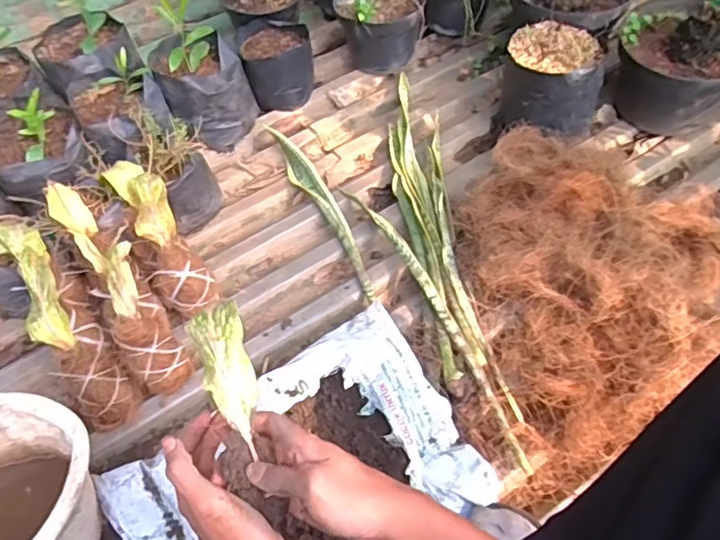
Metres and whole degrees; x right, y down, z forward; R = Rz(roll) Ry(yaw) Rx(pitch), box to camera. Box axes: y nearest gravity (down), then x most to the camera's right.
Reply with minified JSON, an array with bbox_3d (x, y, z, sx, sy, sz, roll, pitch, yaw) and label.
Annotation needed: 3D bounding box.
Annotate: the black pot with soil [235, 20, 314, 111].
[{"bbox_3d":[-0.151,-0.374,1.069,0.125,0.113,0.129,0,58,-1],"label":"black pot with soil"}]

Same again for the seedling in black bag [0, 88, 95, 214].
[{"bbox_3d":[-0.516,-0.183,0.920,0.158,0.163,0.153,0,58,-1],"label":"seedling in black bag"}]

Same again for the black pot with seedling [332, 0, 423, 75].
[{"bbox_3d":[0.036,-0.481,1.118,0.159,0.133,0.168,-8,58,-6],"label":"black pot with seedling"}]

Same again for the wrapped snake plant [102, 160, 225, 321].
[{"bbox_3d":[-0.287,-0.047,0.830,0.078,0.100,0.253,-28,93,-14],"label":"wrapped snake plant"}]

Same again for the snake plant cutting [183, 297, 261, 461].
[{"bbox_3d":[-0.102,0.083,0.450,0.040,0.014,0.115,-18,74,-9],"label":"snake plant cutting"}]

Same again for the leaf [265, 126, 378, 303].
[{"bbox_3d":[-0.059,-0.107,0.953,0.045,0.028,0.392,-25,61,-16],"label":"leaf"}]

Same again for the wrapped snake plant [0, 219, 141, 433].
[{"bbox_3d":[-0.393,0.056,0.760,0.073,0.109,0.329,-30,84,-15],"label":"wrapped snake plant"}]

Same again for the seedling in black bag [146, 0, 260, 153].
[{"bbox_3d":[-0.279,-0.339,1.009,0.148,0.181,0.192,-26,62,-16],"label":"seedling in black bag"}]

